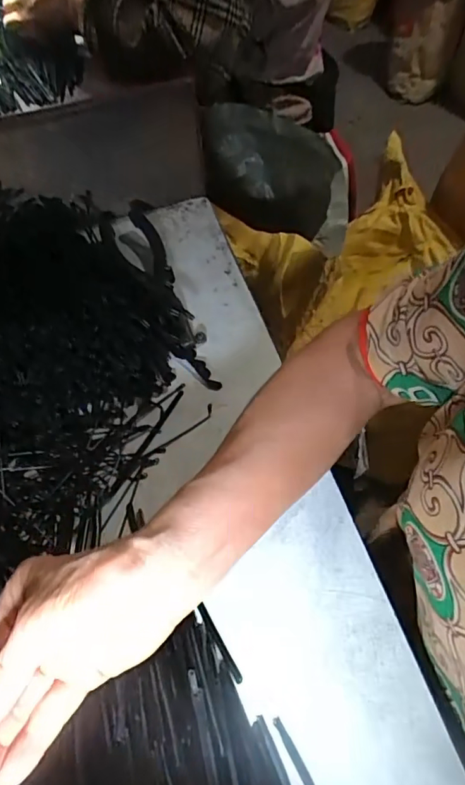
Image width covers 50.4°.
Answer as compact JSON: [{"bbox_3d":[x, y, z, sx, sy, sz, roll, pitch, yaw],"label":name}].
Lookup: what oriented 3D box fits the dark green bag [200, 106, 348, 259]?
[{"bbox_3d":[0.063,-0.322,0.753,0.216,0.177,0.063,21,60,17],"label":"dark green bag"}]

